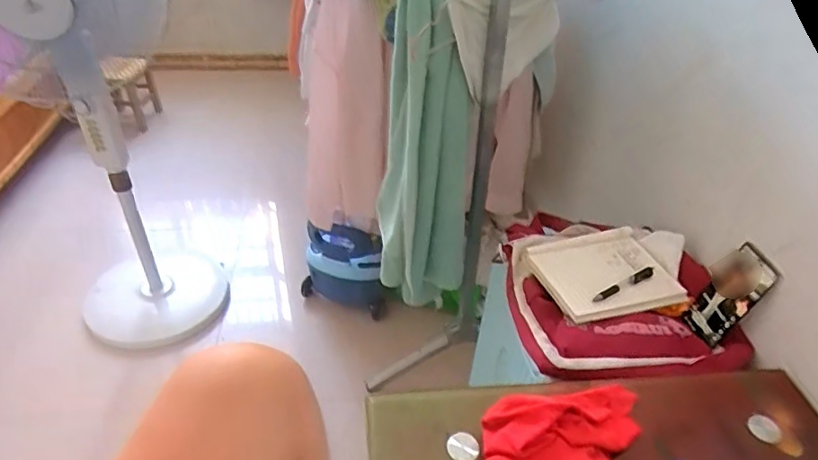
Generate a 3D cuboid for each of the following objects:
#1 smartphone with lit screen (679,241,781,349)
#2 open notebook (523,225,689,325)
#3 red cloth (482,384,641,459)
[{"bbox_3d":[0.455,0.092,0.773,0.015,0.148,0.076,5,36,-28],"label":"smartphone with lit screen"},{"bbox_3d":[0.302,0.067,0.848,0.196,0.026,0.168,-9,40,-14],"label":"open notebook"},{"bbox_3d":[0.175,0.218,0.576,0.208,0.063,0.117,-8,40,-14],"label":"red cloth"}]

